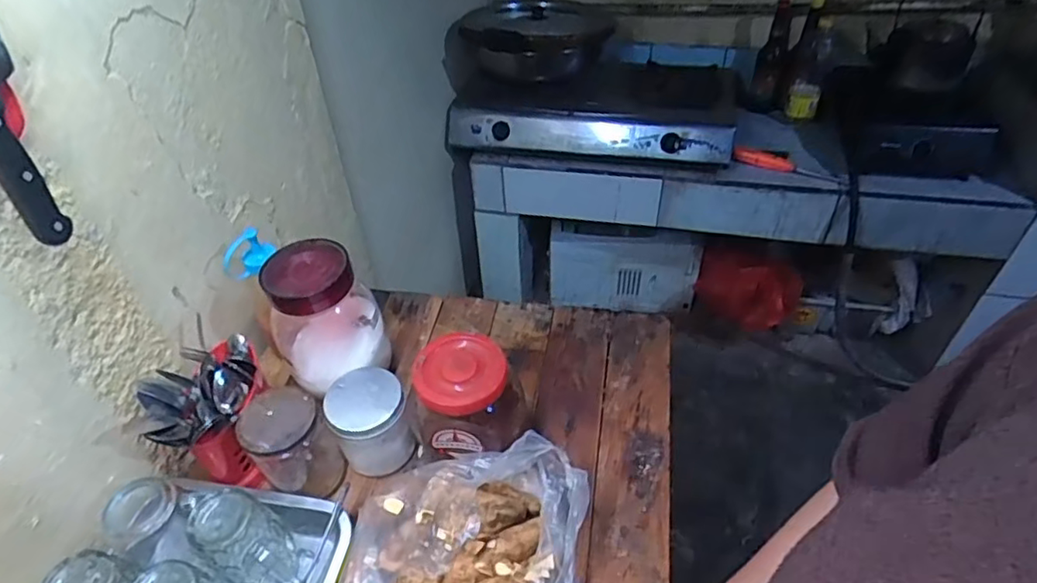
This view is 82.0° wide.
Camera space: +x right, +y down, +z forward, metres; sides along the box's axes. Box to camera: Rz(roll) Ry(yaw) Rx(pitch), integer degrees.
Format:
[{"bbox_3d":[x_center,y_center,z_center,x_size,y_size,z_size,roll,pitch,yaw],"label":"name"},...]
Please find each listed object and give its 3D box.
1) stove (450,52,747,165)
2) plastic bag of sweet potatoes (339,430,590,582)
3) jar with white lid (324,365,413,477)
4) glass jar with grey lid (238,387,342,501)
[{"bbox_3d":[0.201,-0.524,1.562,0.701,0.179,0.406,9,44,14],"label":"stove"},{"bbox_3d":[-0.056,0.275,0.592,0.228,0.092,0.236,3,45,8],"label":"plastic bag of sweet potatoes"},{"bbox_3d":[-0.175,0.154,0.711,0.084,0.102,0.089,-2,44,2],"label":"jar with white lid"},{"bbox_3d":[-0.255,0.175,0.676,0.078,0.128,0.076,-2,44,2],"label":"glass jar with grey lid"}]

